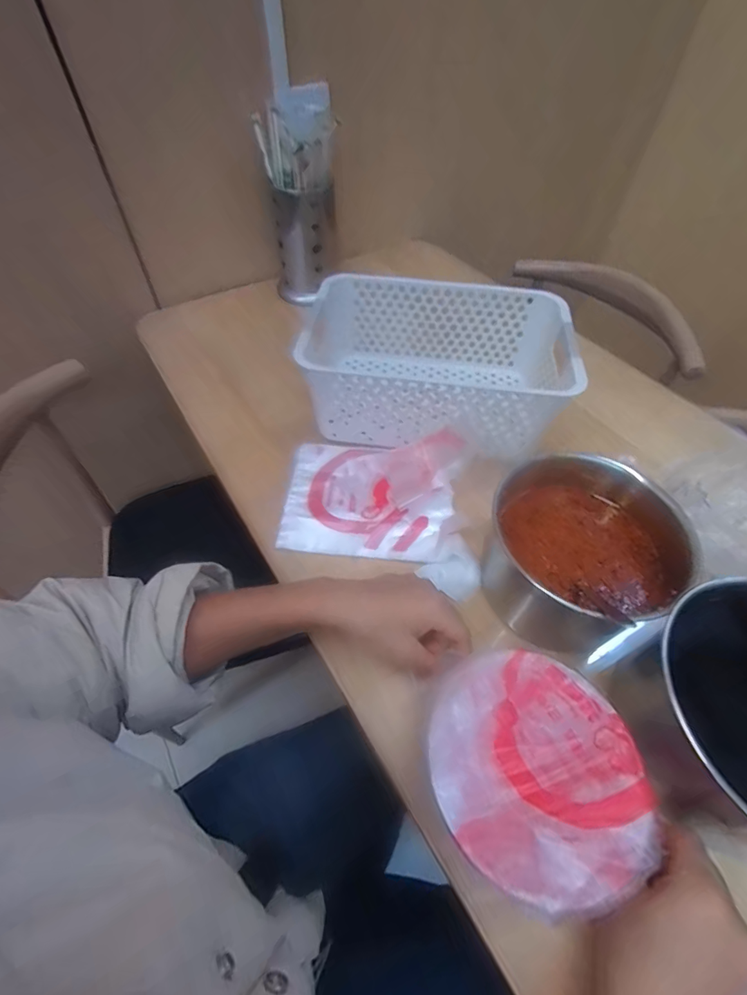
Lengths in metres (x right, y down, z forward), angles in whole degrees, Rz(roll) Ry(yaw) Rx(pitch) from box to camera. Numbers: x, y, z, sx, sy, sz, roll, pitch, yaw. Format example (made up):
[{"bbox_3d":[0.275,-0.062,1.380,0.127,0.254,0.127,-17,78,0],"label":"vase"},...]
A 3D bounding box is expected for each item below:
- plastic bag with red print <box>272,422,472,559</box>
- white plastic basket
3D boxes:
[{"bbox_3d":[0.001,-0.011,0.474,0.191,0.043,0.143,4,53,2],"label":"plastic bag with red print"},{"bbox_3d":[0.074,-0.163,0.542,0.309,0.112,0.205,8,53,5],"label":"white plastic basket"}]

